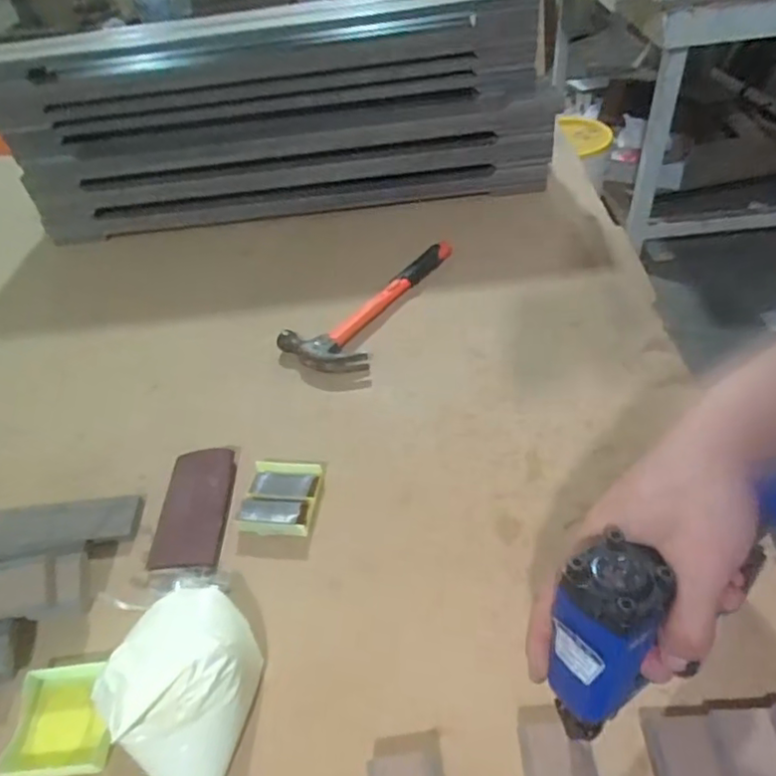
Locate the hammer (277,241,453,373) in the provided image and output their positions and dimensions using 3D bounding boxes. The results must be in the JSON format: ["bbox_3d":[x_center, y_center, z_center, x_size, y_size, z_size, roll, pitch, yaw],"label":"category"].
[{"bbox_3d":[-0.010,-0.108,0.715,0.104,0.023,0.260,24,53,27],"label":"hammer"}]

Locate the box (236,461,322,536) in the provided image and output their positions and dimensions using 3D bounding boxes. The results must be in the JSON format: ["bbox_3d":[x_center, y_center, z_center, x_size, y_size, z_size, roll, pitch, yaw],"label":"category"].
[{"bbox_3d":[-0.093,0.095,0.531,0.060,0.012,0.070,2,46,9],"label":"box"}]

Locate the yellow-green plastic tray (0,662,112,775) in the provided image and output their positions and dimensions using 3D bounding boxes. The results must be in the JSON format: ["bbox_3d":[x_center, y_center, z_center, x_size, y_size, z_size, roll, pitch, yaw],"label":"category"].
[{"bbox_3d":[-0.223,0.228,0.422,0.063,0.015,0.068,-8,46,0],"label":"yellow-green plastic tray"}]

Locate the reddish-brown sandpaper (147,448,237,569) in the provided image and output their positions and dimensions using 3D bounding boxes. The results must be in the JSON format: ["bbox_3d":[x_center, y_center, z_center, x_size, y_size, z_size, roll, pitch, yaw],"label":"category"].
[{"bbox_3d":[-0.166,0.101,0.531,0.058,0.012,0.114,-2,46,5],"label":"reddish-brown sandpaper"}]

